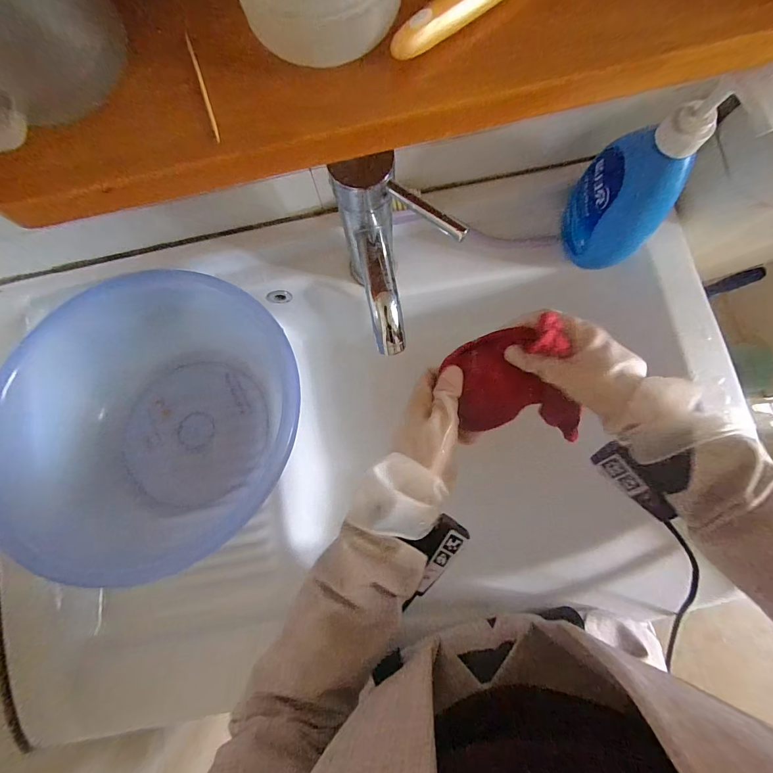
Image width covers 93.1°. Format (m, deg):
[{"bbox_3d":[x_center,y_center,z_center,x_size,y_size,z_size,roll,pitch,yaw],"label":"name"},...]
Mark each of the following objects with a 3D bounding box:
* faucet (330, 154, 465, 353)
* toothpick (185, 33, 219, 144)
[{"bbox_3d":[0.010,-0.107,0.311,0.080,0.119,0.128,-20,83,-1],"label":"faucet"},{"bbox_3d":[-0.085,-0.138,0.168,0.004,0.004,0.058,-18,83,0],"label":"toothpick"}]

